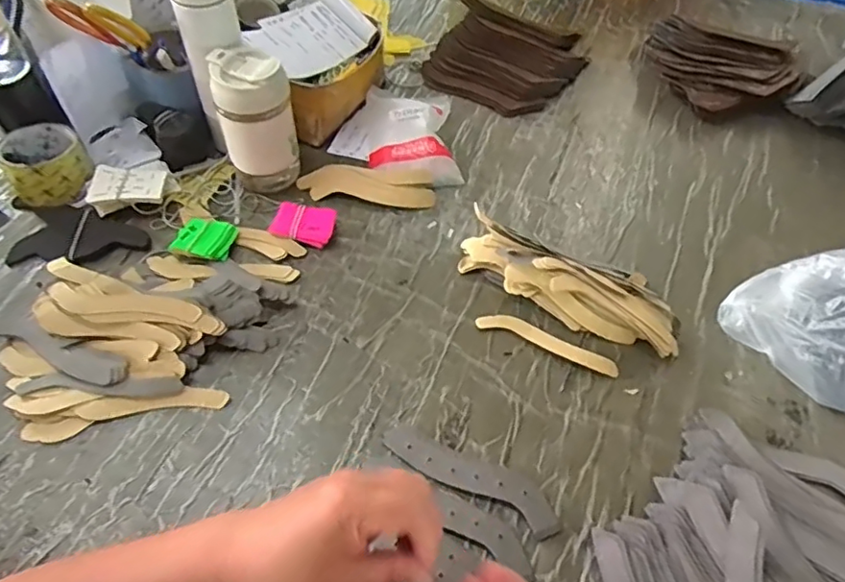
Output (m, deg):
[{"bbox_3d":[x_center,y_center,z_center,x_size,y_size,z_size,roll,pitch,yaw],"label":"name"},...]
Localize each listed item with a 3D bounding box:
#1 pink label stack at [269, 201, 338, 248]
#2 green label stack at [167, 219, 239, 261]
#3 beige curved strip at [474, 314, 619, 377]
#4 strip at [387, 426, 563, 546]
[{"bbox_3d":[-0.139,-0.077,0.689,0.070,0.019,0.050,14,54,8],"label":"pink label stack"},{"bbox_3d":[-0.247,-0.060,0.668,0.063,0.012,0.054,14,54,9],"label":"green label stack"},{"bbox_3d":[0.129,0.050,0.606,0.147,0.004,0.028,21,55,13],"label":"beige curved strip"},{"bbox_3d":[0.043,0.162,0.520,0.164,0.006,0.043,23,45,16],"label":"strip"}]

